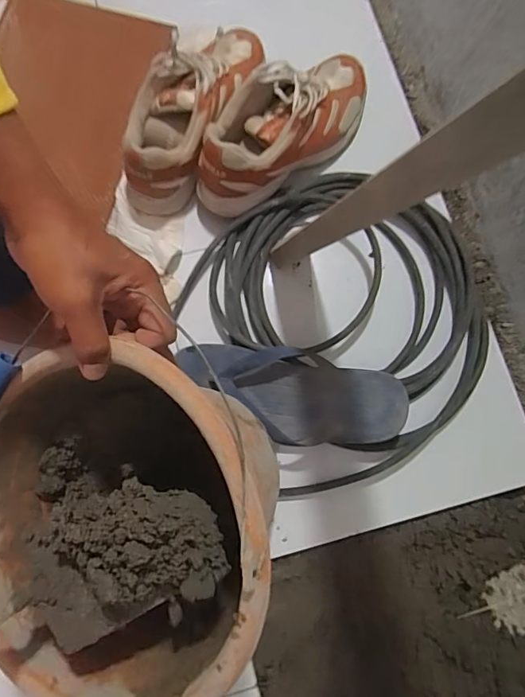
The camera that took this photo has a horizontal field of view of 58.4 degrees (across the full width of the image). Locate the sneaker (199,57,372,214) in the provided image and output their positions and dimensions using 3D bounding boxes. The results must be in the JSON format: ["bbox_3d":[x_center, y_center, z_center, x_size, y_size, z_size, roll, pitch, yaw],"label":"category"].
[{"bbox_3d":[0.028,-0.280,0.608,0.274,0.127,0.106,-40,82,-9],"label":"sneaker"}]

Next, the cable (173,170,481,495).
[{"bbox_3d":[0.103,-0.041,0.590,0.350,0.061,0.362,0,79,0],"label":"cable"}]

